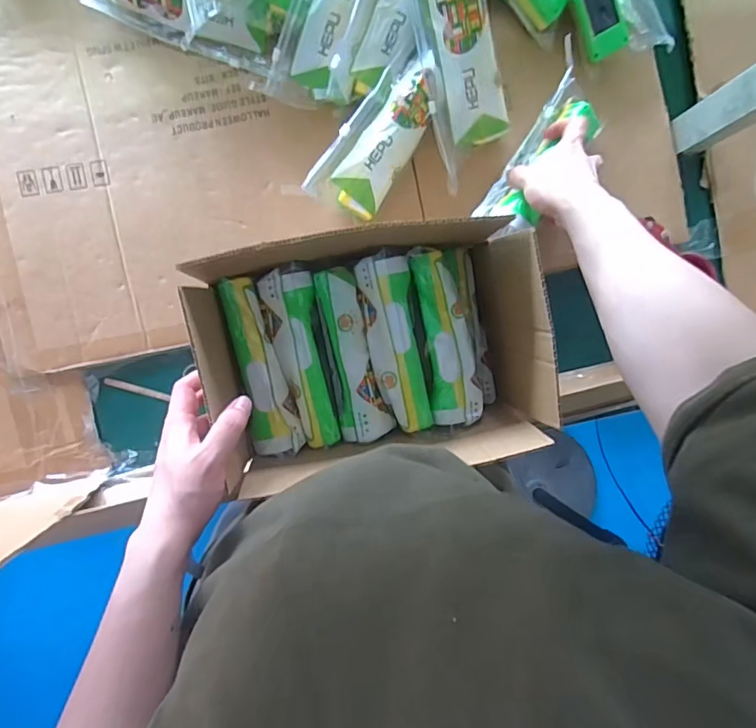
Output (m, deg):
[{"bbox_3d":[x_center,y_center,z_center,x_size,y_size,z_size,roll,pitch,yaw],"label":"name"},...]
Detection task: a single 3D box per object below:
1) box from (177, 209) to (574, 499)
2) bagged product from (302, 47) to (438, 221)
[{"bbox_3d":[-0.003,-0.007,0.442,0.274,0.129,0.185,-8,93,-4],"label":"box"},{"bbox_3d":[0.005,-0.241,0.529,0.079,0.065,0.182,33,89,-5],"label":"bagged product"}]

